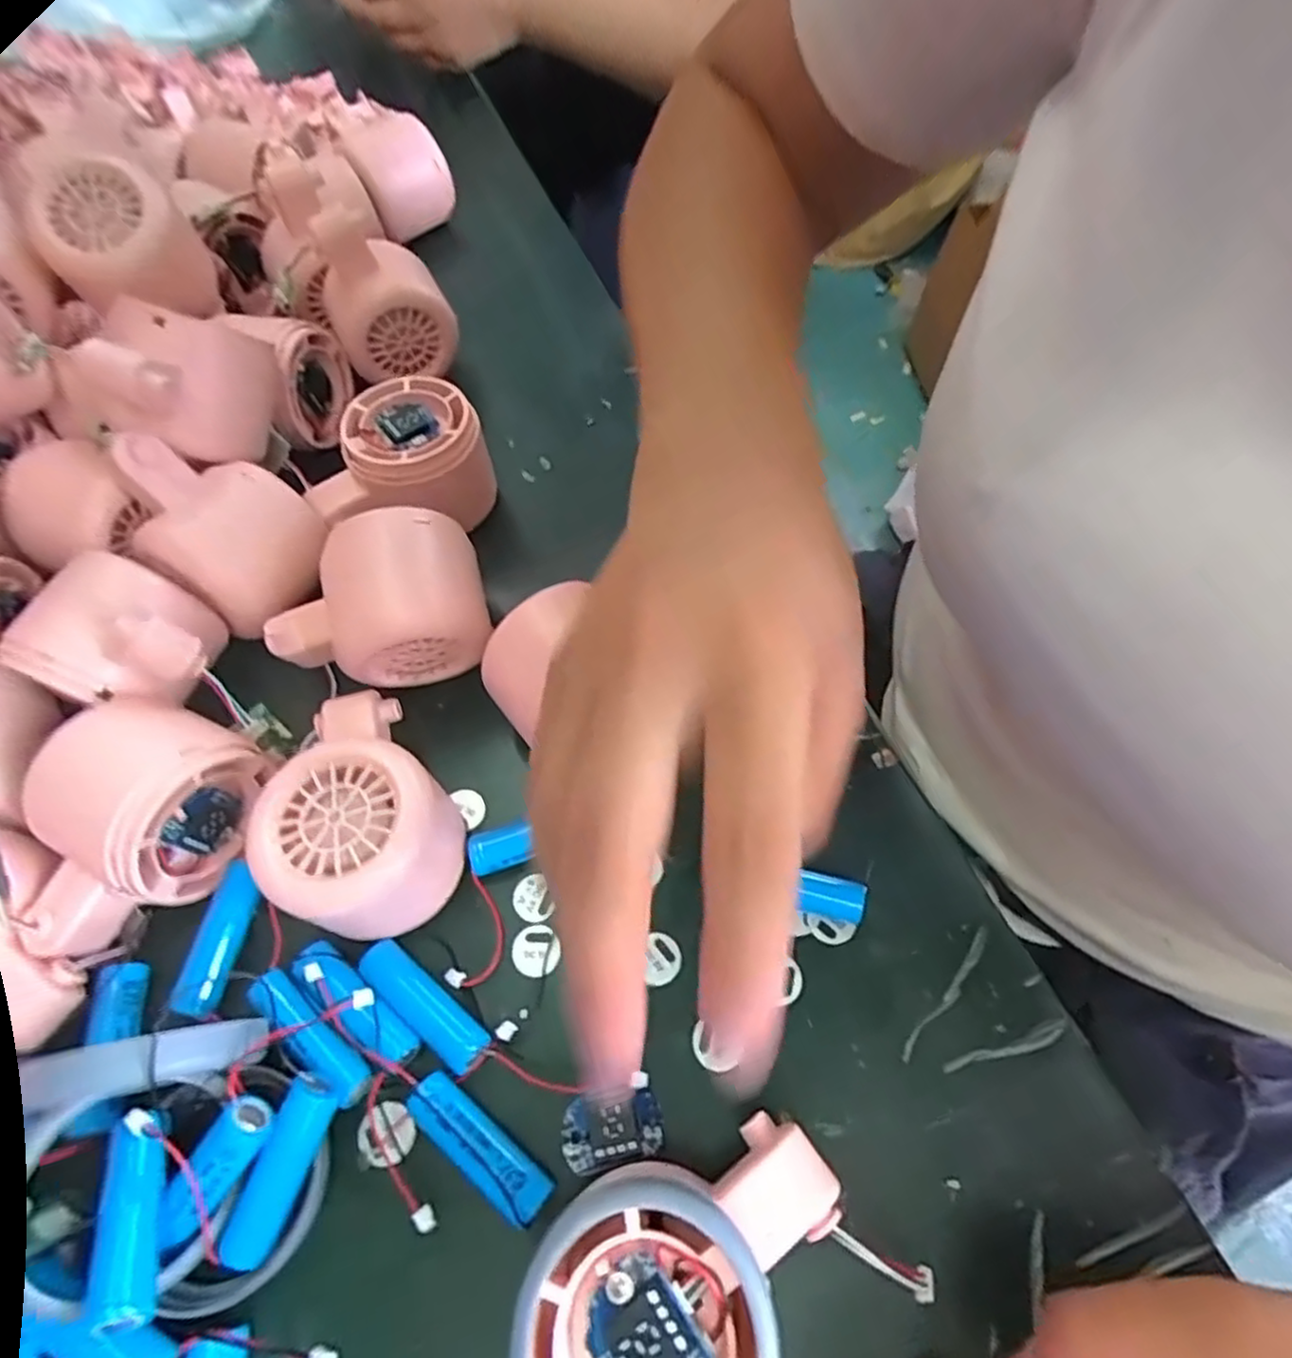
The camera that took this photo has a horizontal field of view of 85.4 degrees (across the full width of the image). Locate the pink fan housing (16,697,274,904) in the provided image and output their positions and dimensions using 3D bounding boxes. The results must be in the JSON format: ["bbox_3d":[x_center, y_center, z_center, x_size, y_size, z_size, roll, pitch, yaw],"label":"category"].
[{"bbox_3d":[-0.168,0.038,0.238,0.054,0.050,0.058,23,63,13],"label":"pink fan housing"}]

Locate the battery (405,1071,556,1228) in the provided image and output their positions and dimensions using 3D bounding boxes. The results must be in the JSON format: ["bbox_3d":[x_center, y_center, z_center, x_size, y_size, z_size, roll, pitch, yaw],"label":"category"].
[{"bbox_3d":[-0.049,0.137,0.207,0.049,0.011,0.014,33,66,18],"label":"battery"}]

